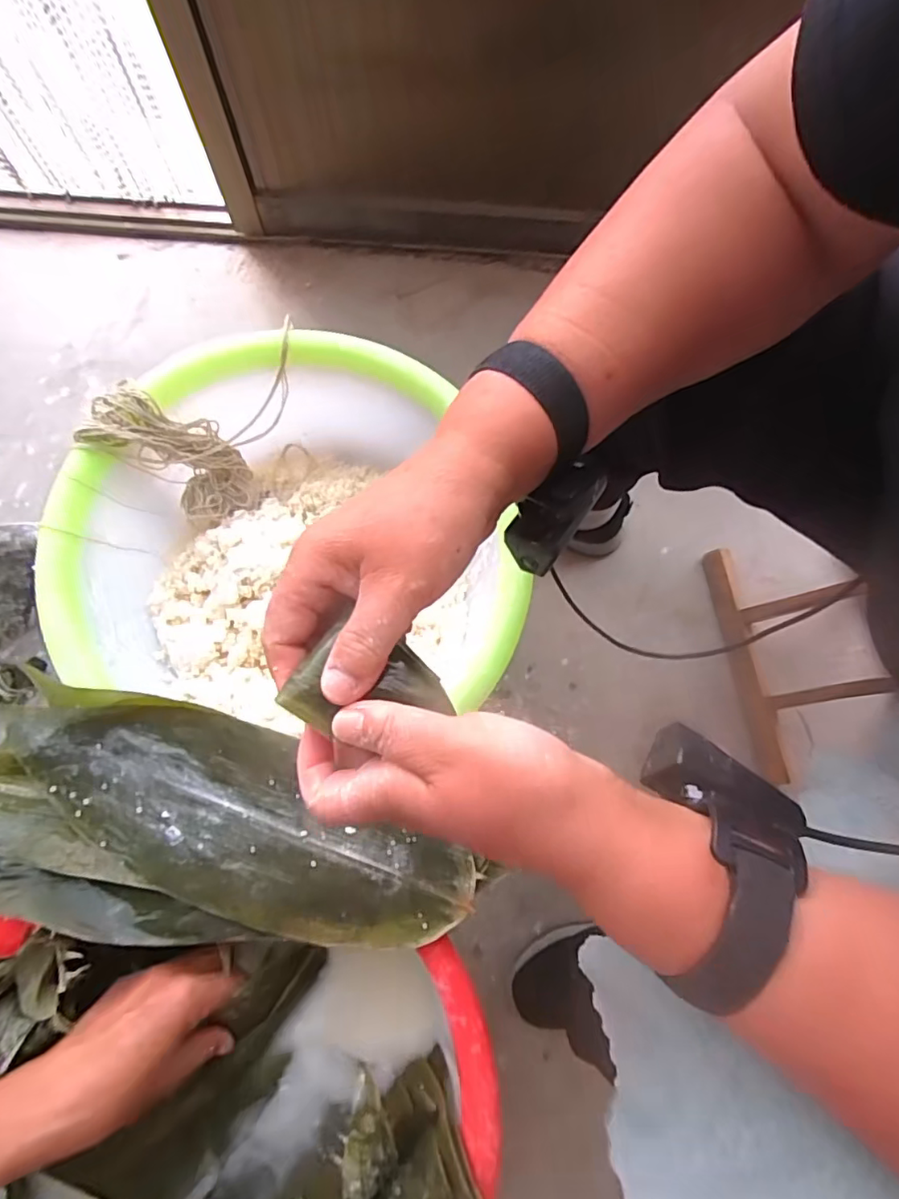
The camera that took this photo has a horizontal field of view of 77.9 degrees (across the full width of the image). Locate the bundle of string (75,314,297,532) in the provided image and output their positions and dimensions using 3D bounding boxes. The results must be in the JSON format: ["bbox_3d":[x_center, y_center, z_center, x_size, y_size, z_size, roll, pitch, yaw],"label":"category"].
[{"bbox_3d":[-0.206,-0.157,0.483,0.083,0.111,0.157,30,76,7],"label":"bundle of string"}]

